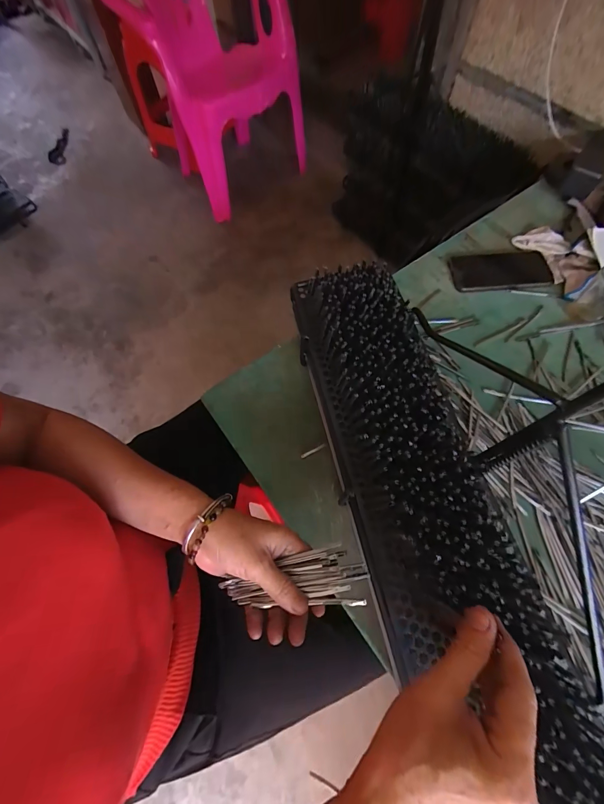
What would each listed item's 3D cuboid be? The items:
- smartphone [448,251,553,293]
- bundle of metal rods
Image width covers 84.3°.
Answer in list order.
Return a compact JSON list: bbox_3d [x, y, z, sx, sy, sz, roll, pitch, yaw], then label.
[{"bbox_3d":[0.341,-0.227,0.574,0.164,0.006,0.082,-5,66,0],"label":"smartphone"},{"bbox_3d":[-0.006,0.165,0.308,0.130,0.013,0.050,-7,66,-1],"label":"bundle of metal rods"}]

